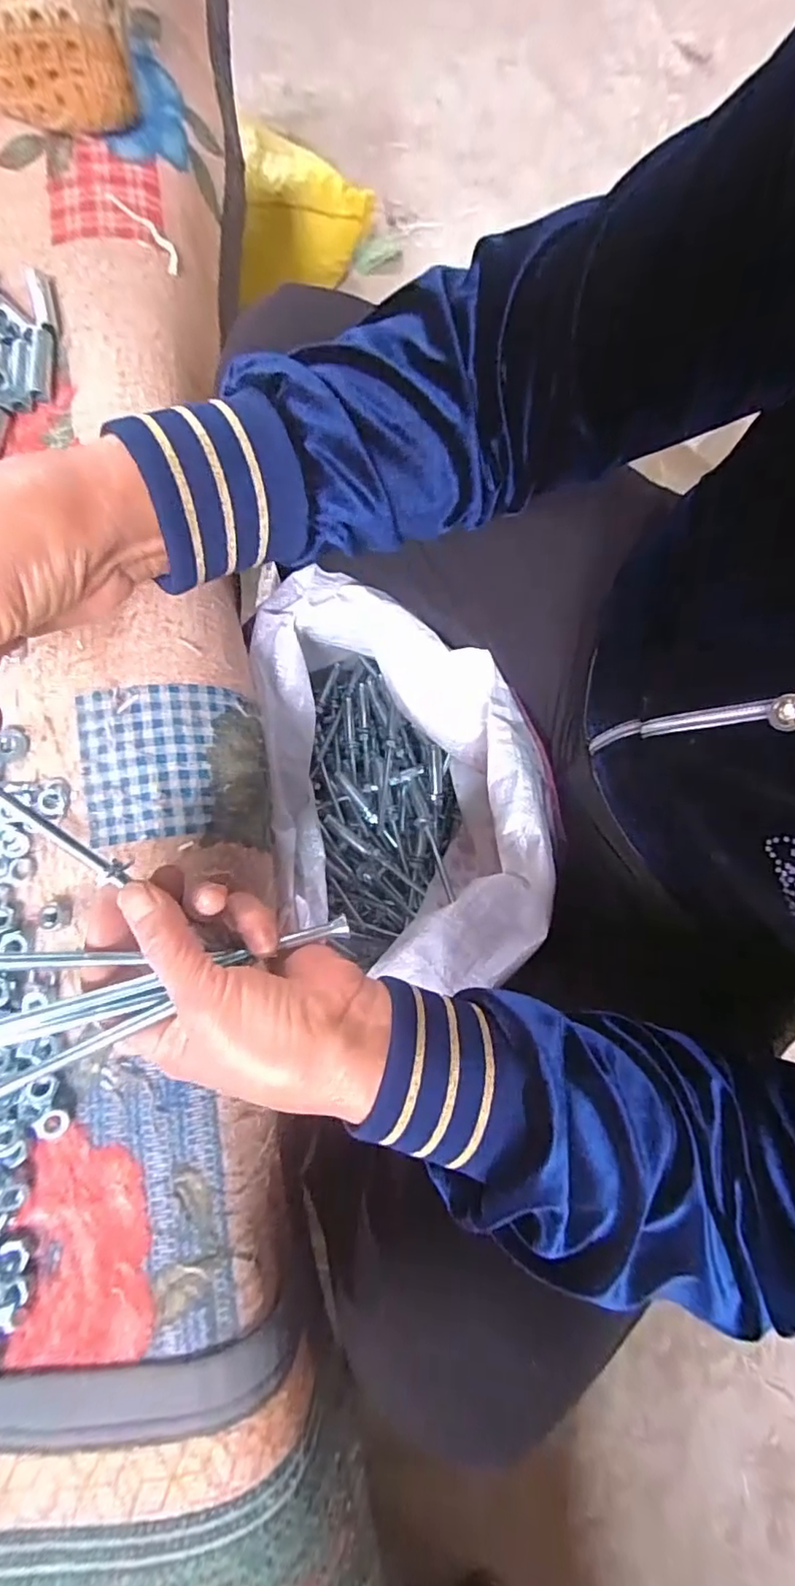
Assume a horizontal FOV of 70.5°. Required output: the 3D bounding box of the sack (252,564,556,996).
[{"bbox_3d":[0.005,-0.007,0.476,0.184,0.221,0.293,-10,80,-2],"label":"sack"}]

